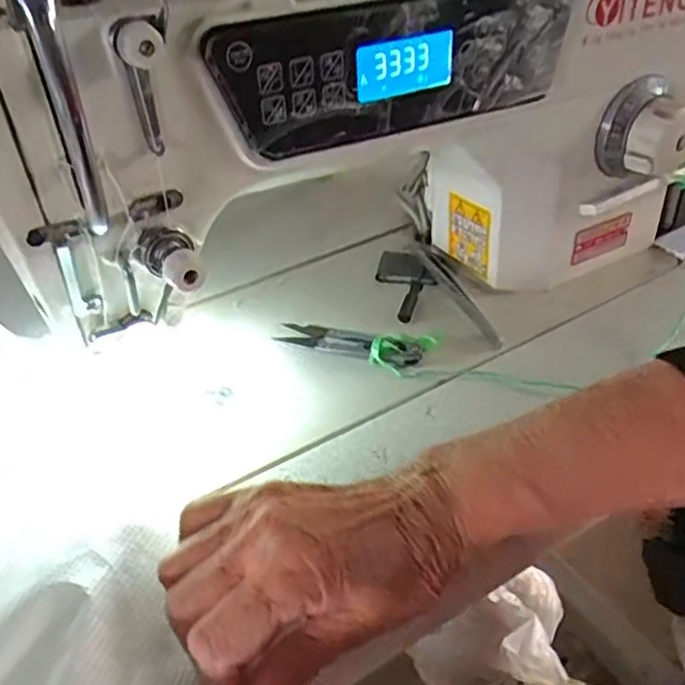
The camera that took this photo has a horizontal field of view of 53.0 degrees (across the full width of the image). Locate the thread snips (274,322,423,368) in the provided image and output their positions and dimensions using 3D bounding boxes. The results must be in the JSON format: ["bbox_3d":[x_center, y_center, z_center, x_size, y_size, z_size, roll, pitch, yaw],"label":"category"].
[{"bbox_3d":[0.004,-0.002,0.451,0.099,0.013,0.024,14,40,25],"label":"thread snips"}]

